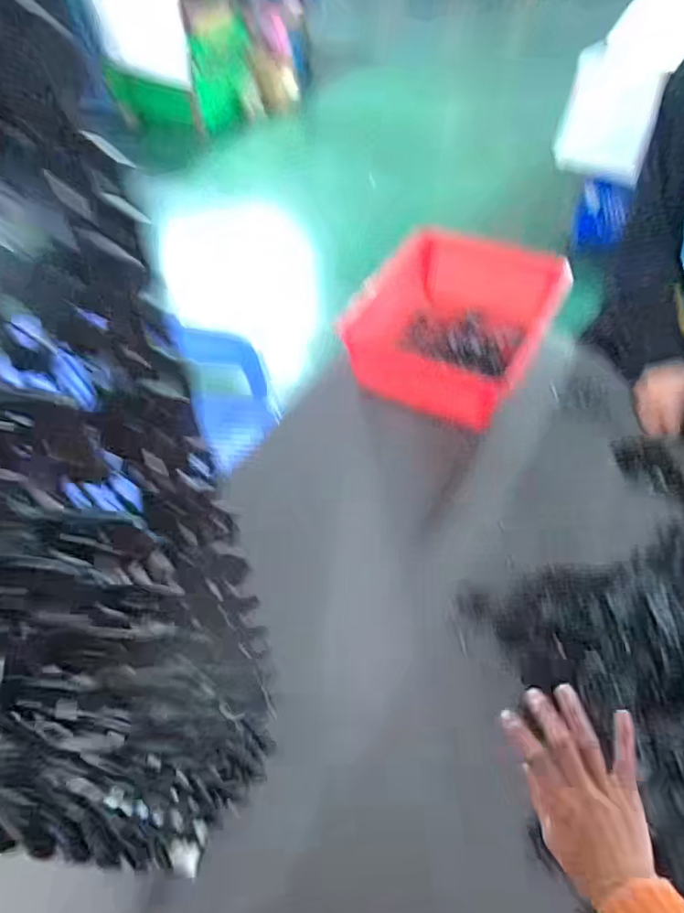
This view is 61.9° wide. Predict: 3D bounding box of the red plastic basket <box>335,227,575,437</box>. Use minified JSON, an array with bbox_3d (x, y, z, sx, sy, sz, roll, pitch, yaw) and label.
[{"bbox_3d":[0.206,-0.256,1.091,0.338,0.127,0.383,24,55,18],"label":"red plastic basket"}]

